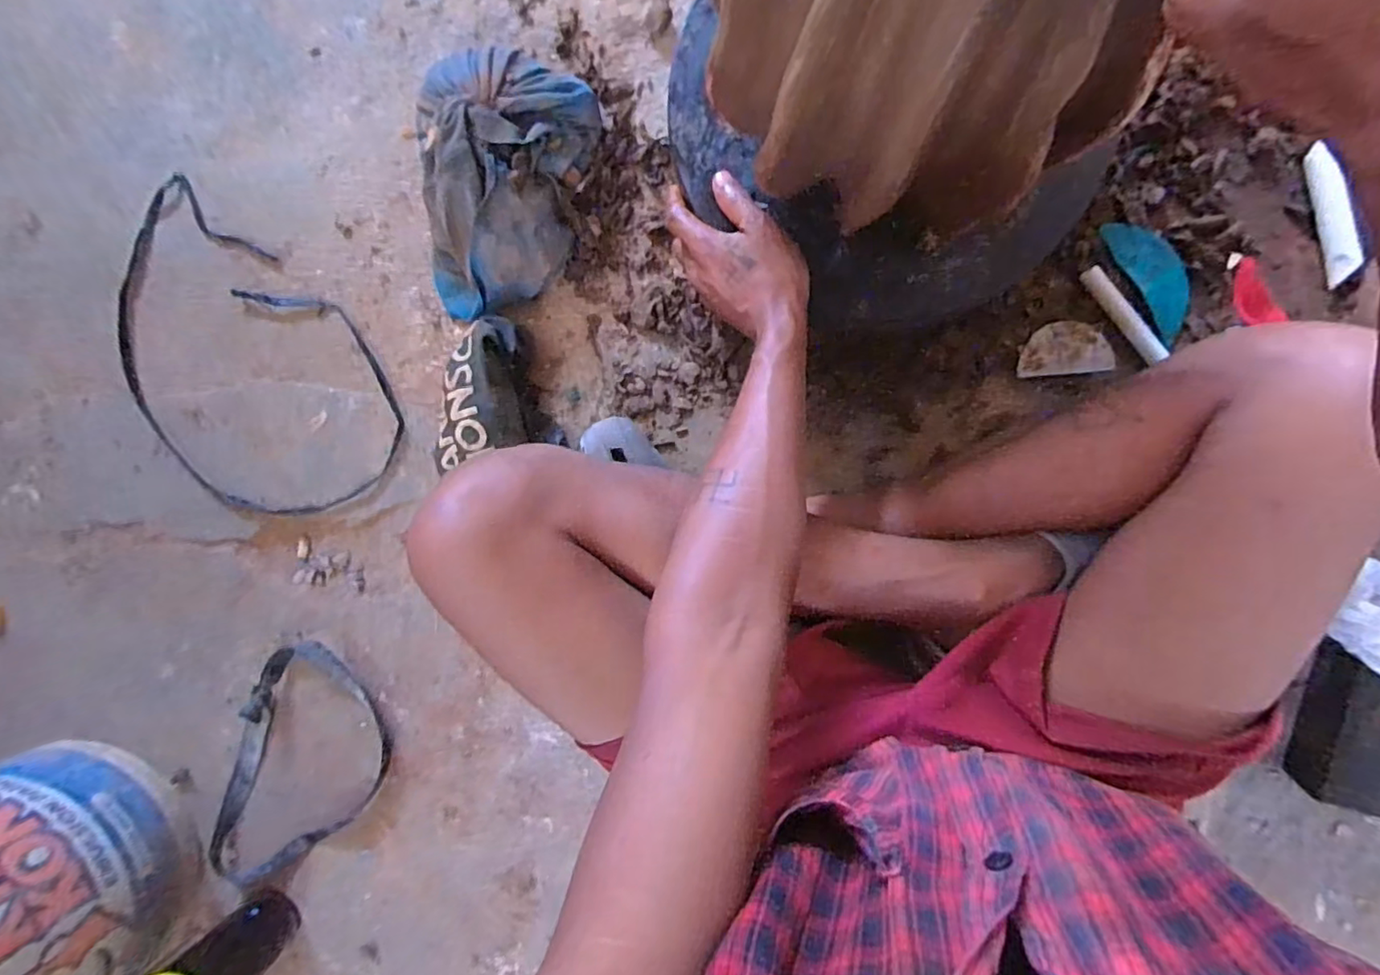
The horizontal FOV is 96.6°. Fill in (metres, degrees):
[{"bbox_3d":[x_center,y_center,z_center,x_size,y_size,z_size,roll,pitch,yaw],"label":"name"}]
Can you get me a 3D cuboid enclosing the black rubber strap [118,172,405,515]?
[{"bbox_3d":[-0.462,-0.119,0.636,0.340,0.011,0.226,42,96,2],"label":"black rubber strap"}]

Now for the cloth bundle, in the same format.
[{"bbox_3d":[-0.170,-0.277,0.558,0.165,0.089,0.226,1,93,5],"label":"cloth bundle"}]

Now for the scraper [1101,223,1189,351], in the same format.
[{"bbox_3d":[0.414,-0.187,0.548,0.047,0.009,0.118,-28,90,6],"label":"scraper"}]

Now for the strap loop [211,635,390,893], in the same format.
[{"bbox_3d":[-0.427,0.316,0.665,0.166,0.033,0.300,33,95,3],"label":"strap loop"}]

